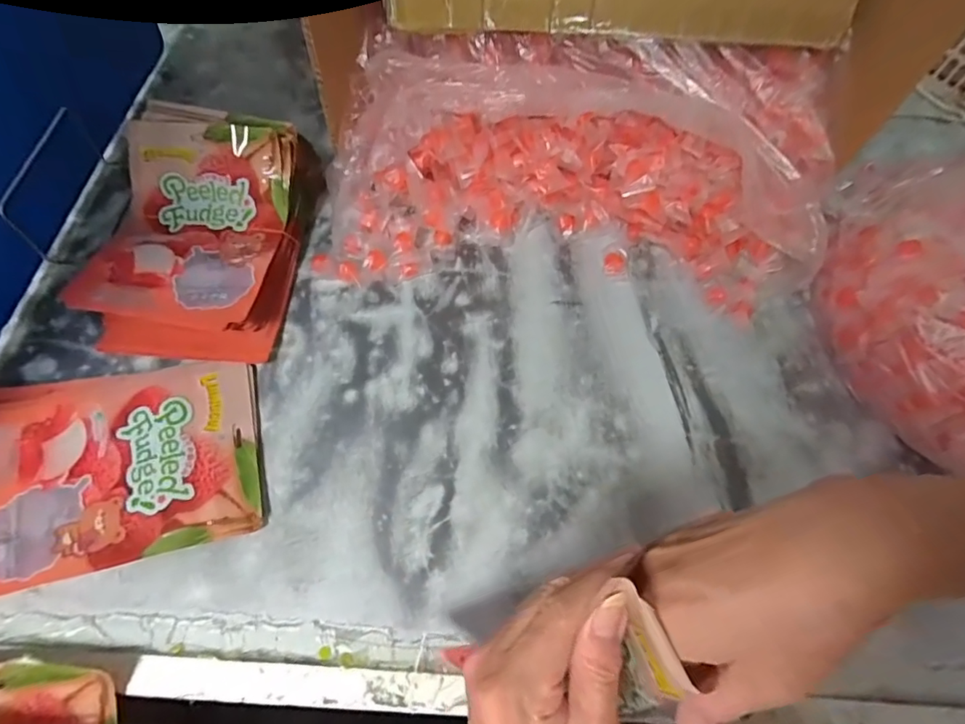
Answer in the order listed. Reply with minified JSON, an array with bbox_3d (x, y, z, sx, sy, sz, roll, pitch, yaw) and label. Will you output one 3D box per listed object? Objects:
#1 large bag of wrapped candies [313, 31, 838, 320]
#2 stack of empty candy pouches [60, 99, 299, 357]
[{"bbox_3d":[0.099,-0.194,0.509,0.507,0.167,0.211,5,62,-1],"label":"large bag of wrapped candies"},{"bbox_3d":[-0.278,-0.126,0.490,0.176,0.088,0.237,5,62,-1],"label":"stack of empty candy pouches"}]

